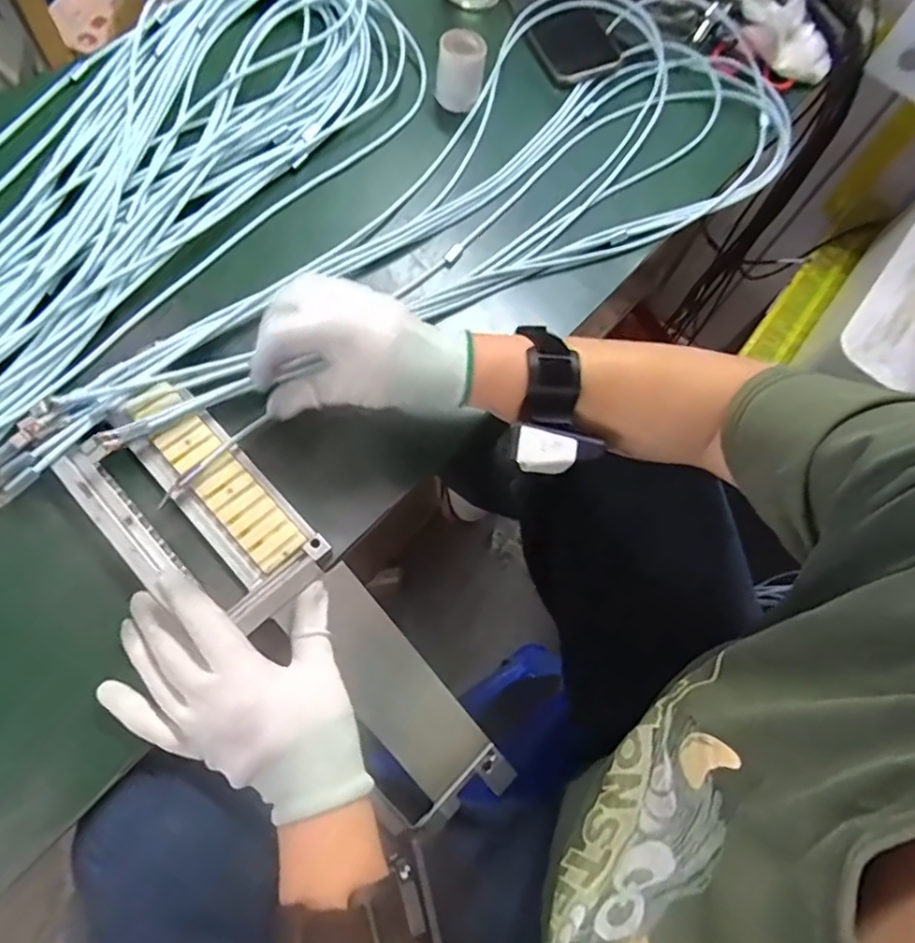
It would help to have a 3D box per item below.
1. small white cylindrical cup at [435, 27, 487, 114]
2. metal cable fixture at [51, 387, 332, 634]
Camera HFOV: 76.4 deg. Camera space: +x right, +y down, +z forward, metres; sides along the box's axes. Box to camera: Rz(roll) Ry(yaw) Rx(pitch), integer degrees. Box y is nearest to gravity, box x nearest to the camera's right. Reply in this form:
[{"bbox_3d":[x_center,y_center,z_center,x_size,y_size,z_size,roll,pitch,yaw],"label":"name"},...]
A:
[{"bbox_3d":[0.003,-0.377,0.548,0.044,0.049,0.043,5,67,-7],"label":"small white cylindrical cup"},{"bbox_3d":[-0.175,0.025,0.385,0.098,0.023,0.176,-41,74,-19],"label":"metal cable fixture"}]

